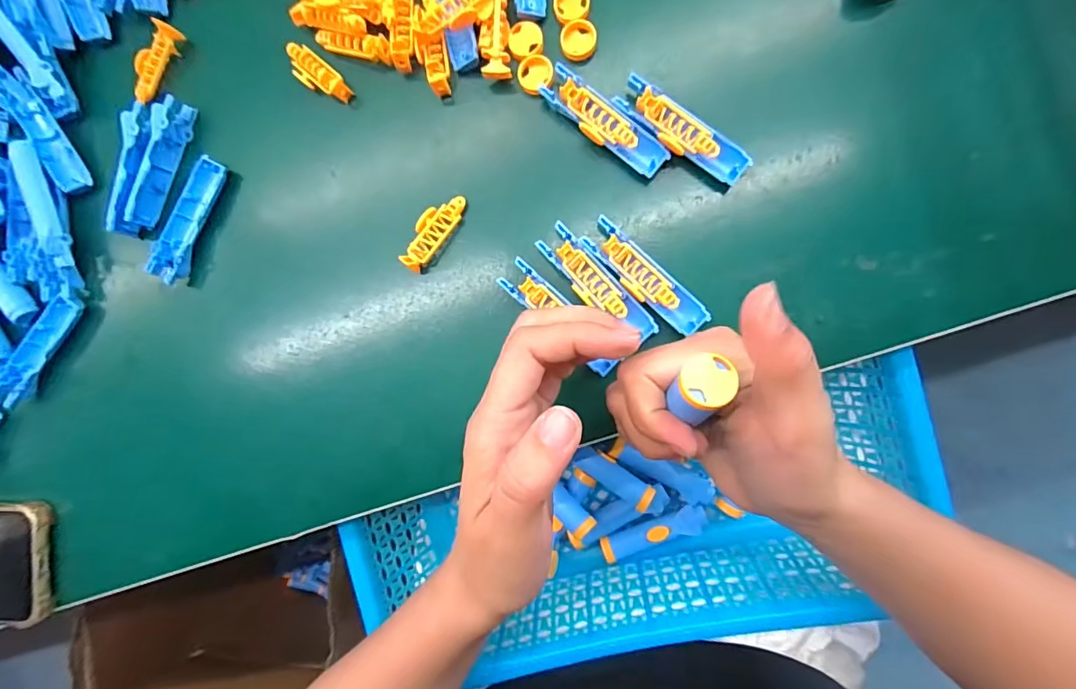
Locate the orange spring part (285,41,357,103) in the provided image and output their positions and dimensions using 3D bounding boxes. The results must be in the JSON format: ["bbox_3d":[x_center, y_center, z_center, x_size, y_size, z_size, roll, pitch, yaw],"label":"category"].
[{"bbox_3d":[-0.129,-0.157,0.282,0.046,0.008,0.017,42,94,7],"label":"orange spring part"}]

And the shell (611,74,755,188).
[{"bbox_3d":[0.074,-0.110,0.252,0.076,0.009,0.020,39,94,7],"label":"shell"}]

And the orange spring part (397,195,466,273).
[{"bbox_3d":[-0.060,-0.064,0.271,0.018,0.013,0.047,37,94,7],"label":"orange spring part"}]

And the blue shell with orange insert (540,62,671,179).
[{"bbox_3d":[0.034,-0.116,0.257,0.075,0.009,0.020,41,94,7],"label":"blue shell with orange insert"}]

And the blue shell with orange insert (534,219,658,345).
[{"bbox_3d":[0.031,-0.031,0.258,0.020,0.010,0.075,-42,83,5],"label":"blue shell with orange insert"}]

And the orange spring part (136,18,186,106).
[{"bbox_3d":[-0.228,-0.167,0.289,0.016,0.009,0.047,31,93,8],"label":"orange spring part"}]

